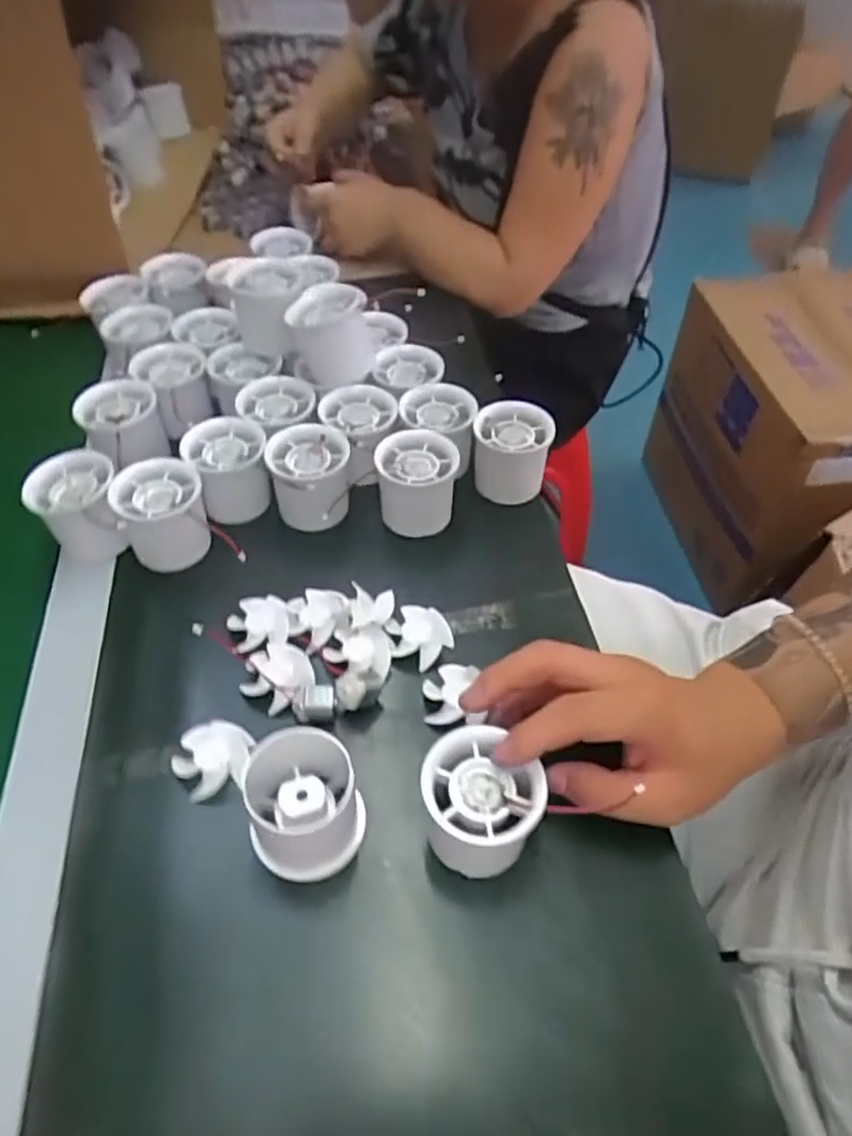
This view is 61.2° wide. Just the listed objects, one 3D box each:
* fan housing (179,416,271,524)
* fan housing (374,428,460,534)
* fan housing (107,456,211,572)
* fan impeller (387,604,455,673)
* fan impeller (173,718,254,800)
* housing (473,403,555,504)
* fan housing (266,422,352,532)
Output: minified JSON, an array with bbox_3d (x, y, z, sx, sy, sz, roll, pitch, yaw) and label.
[{"bbox_3d":[-0.137,-0.070,0.504,0.052,0.047,0.057,-17,51,-14],"label":"fan housing"},{"bbox_3d":[-0.006,-0.056,0.508,0.056,0.061,0.055,-2,49,-1],"label":"fan housing"},{"bbox_3d":[-0.172,-0.033,0.477,0.055,0.055,0.059,-12,50,-10],"label":"fan housing"},{"bbox_3d":[-0.005,0.041,0.440,0.040,0.018,0.034,19,52,16],"label":"fan impeller"},{"bbox_3d":[-0.112,0.102,0.386,0.041,0.017,0.036,-26,54,-20],"label":"fan impeller"},{"bbox_3d":[0.063,-0.081,0.529,0.056,0.061,0.051,1,49,1],"label":"housing"},{"bbox_3d":[-0.079,-0.059,0.499,0.053,0.053,0.065,-6,49,-5],"label":"fan housing"}]

